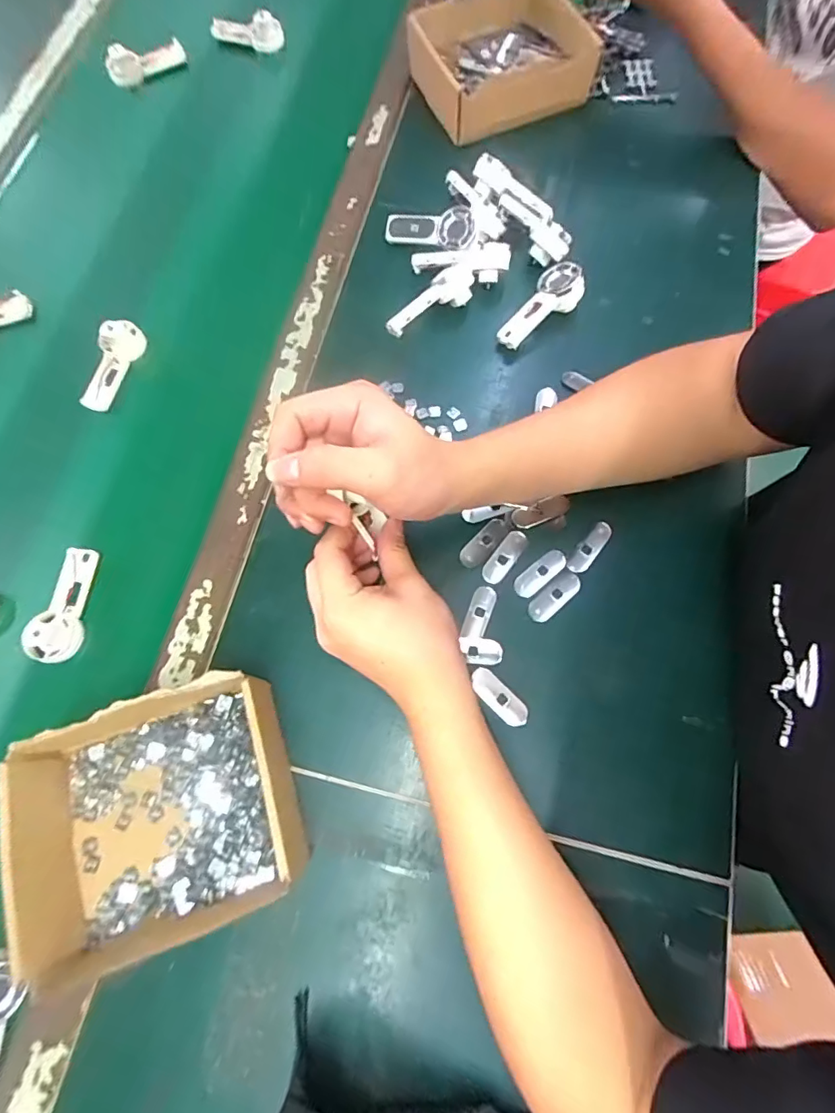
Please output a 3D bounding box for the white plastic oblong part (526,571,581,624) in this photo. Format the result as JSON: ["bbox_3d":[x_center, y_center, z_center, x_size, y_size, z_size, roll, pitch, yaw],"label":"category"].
[{"bbox_3d":[0.111,0.032,0.401,0.051,0.004,0.019,-40,75,-9],"label":"white plastic oblong part"}]

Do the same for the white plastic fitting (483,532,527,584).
[{"bbox_3d":[0.072,-0.001,0.412,0.019,0.004,0.049,35,77,12],"label":"white plastic fitting"}]

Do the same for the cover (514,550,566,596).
[{"bbox_3d":[0.101,0.013,0.407,0.050,0.004,0.019,-37,75,-9],"label":"cover"}]

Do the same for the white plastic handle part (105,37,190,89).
[{"bbox_3d":[-0.326,-0.595,0.598,0.093,0.038,0.018,-17,73,-3],"label":"white plastic handle part"}]

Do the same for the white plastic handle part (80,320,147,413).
[{"bbox_3d":[-0.297,-0.186,0.479,0.008,0.038,0.091,12,74,49],"label":"white plastic handle part"}]

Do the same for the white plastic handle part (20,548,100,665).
[{"bbox_3d":[-0.293,0.040,0.415,0.037,0.019,0.093,23,62,-34],"label":"white plastic handle part"}]

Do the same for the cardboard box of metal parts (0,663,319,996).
[{"bbox_3d":[-0.177,0.176,0.341,0.183,0.055,0.148,-20,73,-4],"label":"cardboard box of metal parts"}]

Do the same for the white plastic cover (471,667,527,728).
[{"bbox_3d":[0.062,0.107,0.377,0.019,0.004,0.051,-43,76,-10],"label":"white plastic cover"}]

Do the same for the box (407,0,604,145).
[{"bbox_3d":[0.092,-0.551,0.554,0.175,0.059,0.147,-27,74,-6],"label":"box"}]

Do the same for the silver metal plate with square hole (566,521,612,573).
[{"bbox_3d":[0.145,-0.007,0.415,0.015,0.004,0.053,38,78,13],"label":"silver metal plate with square hole"}]

